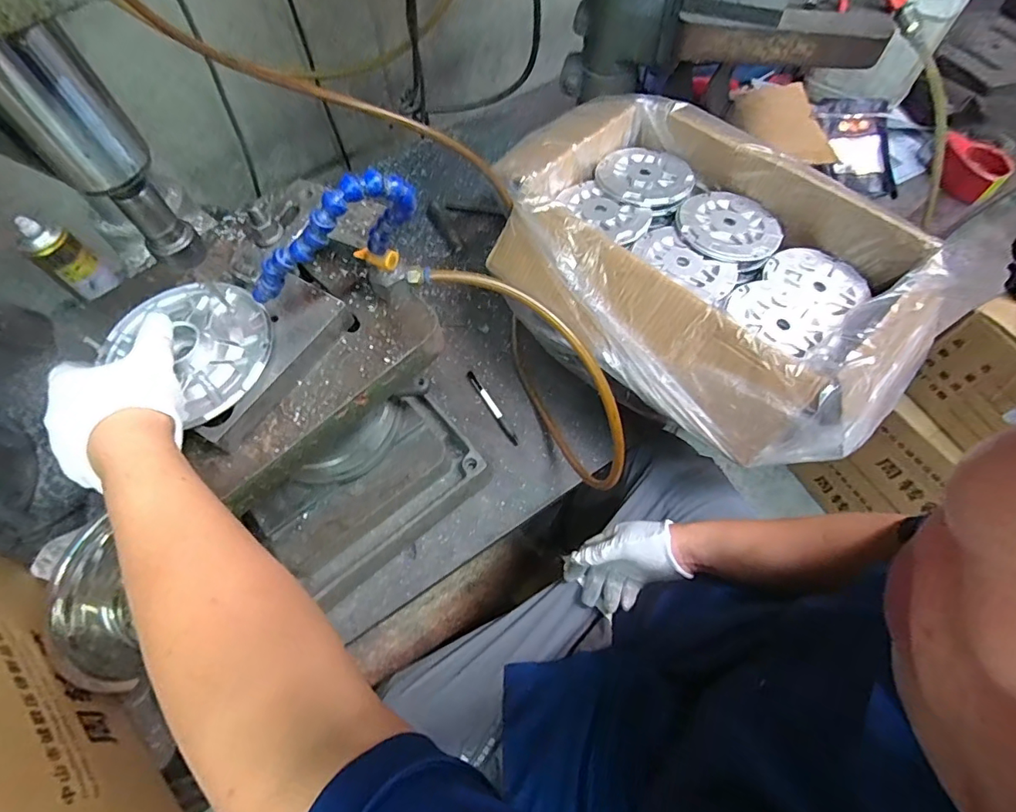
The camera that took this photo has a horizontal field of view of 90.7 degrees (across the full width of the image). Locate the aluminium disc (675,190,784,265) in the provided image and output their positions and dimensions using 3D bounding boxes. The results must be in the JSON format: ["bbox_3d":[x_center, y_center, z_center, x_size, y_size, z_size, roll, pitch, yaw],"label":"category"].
[{"bbox_3d":[0.300,-0.246,0.684,0.128,0.007,0.135,-1,62,2],"label":"aluminium disc"}]

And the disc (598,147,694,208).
[{"bbox_3d":[0.199,-0.340,0.732,0.136,0.015,0.125,-1,62,2],"label":"disc"}]

